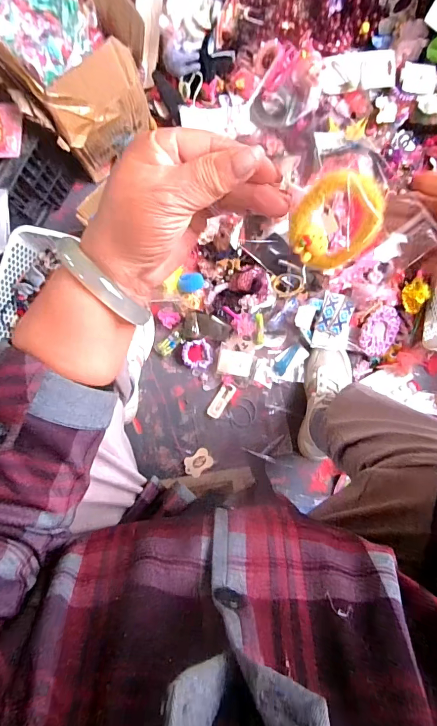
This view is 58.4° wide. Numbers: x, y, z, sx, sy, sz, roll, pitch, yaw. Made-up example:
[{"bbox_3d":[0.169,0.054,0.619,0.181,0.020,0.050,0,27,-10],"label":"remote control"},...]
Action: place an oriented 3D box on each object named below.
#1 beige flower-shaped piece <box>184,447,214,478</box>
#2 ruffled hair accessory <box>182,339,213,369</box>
[{"bbox_3d":[-0.041,0.201,0.786,0.057,0.007,0.043,-40,72,-3],"label":"beige flower-shaped piece"},{"bbox_3d":[-0.042,-0.017,0.775,0.058,0.022,0.055,-9,92,-2],"label":"ruffled hair accessory"}]

